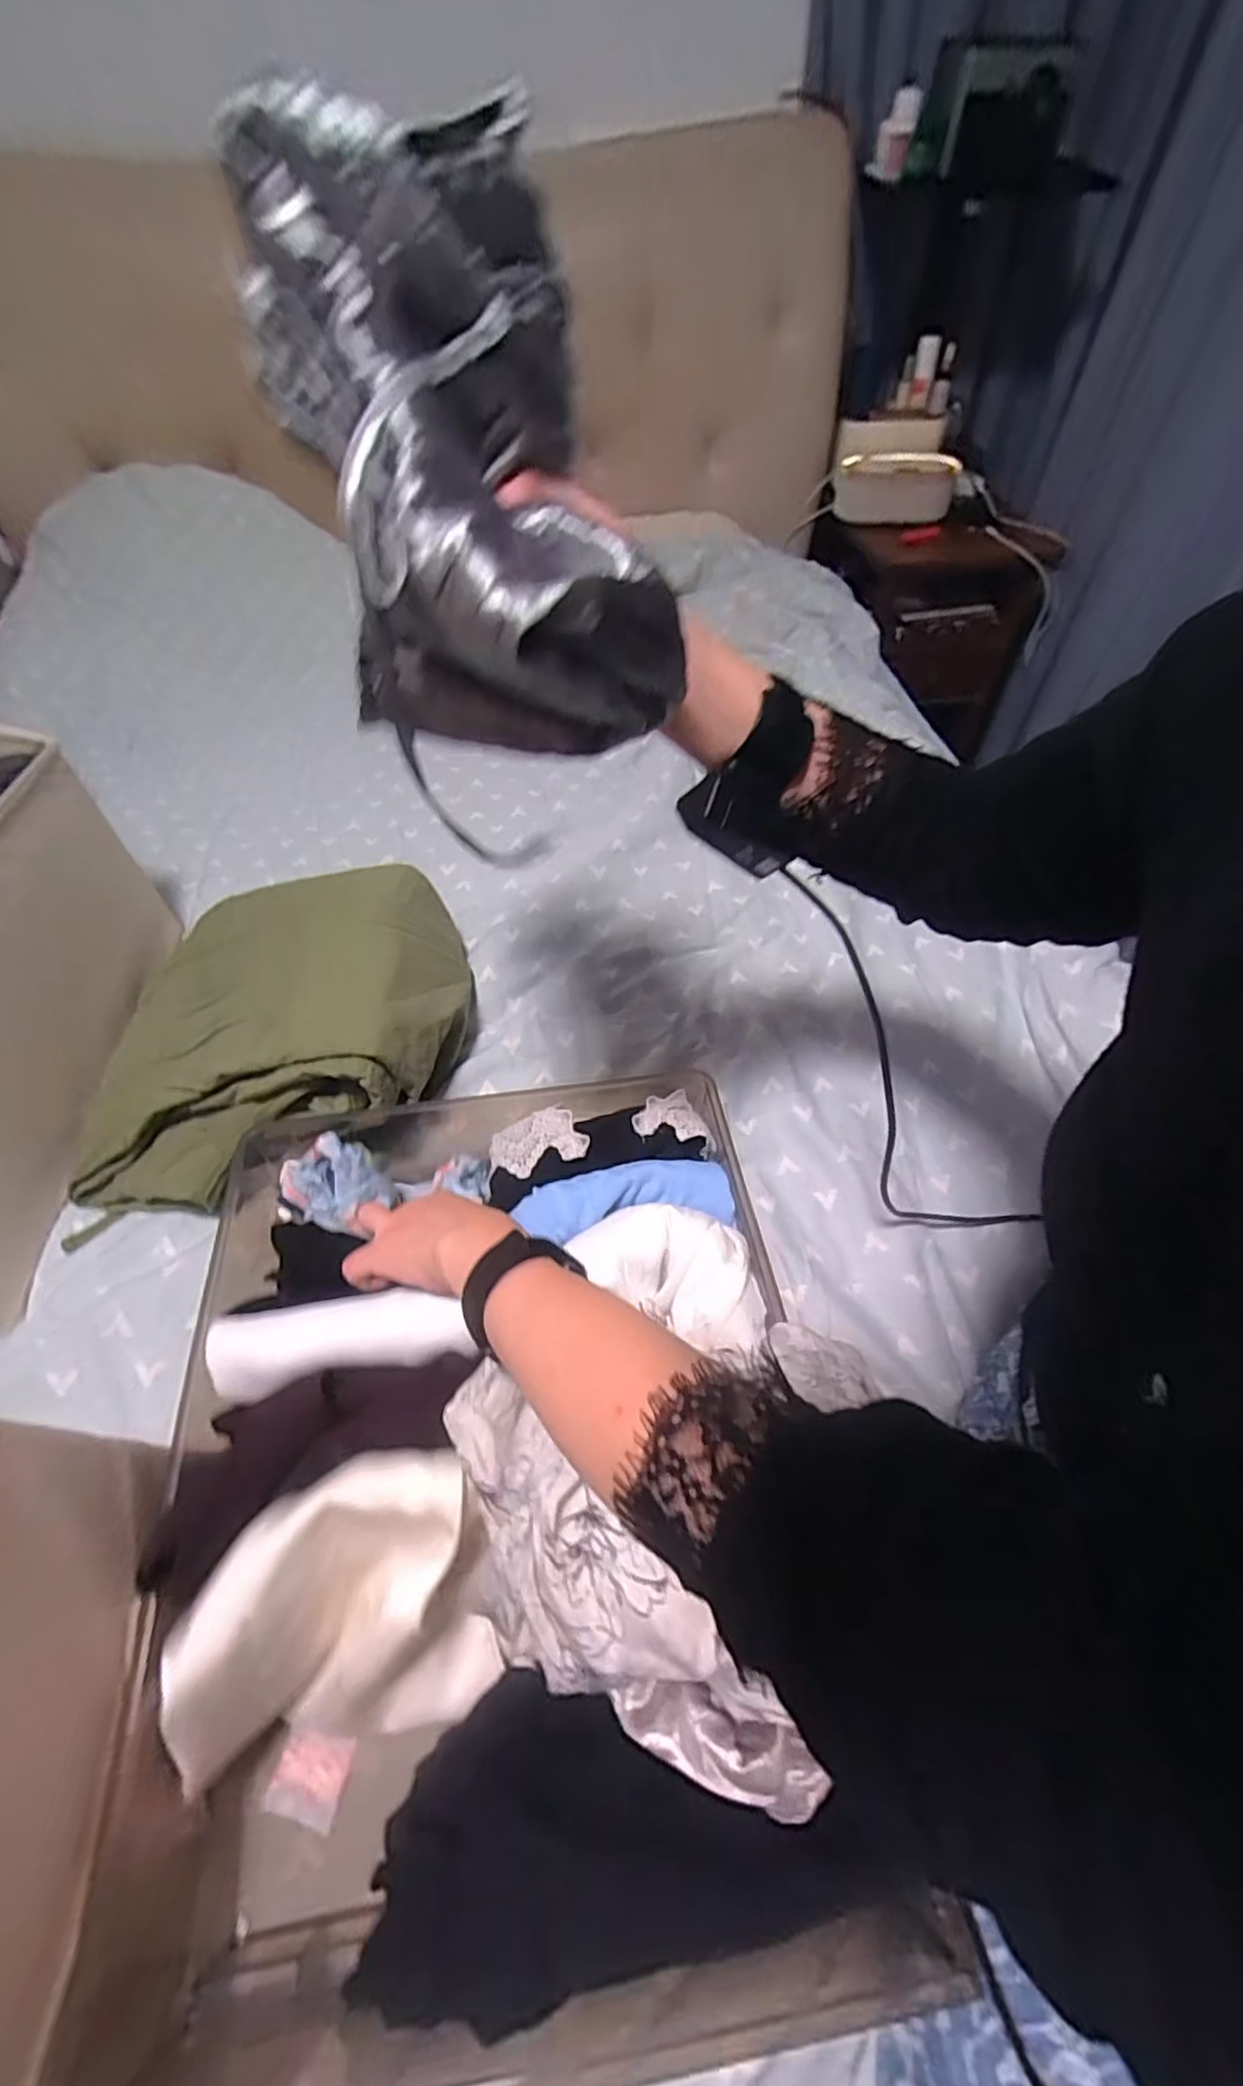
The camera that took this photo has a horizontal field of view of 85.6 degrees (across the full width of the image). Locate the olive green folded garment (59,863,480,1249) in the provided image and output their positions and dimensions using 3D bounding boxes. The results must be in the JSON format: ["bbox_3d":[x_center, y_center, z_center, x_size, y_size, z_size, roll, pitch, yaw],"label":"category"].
[{"bbox_3d":[-0.317,-0.032,0.629,0.334,0.131,0.343,-6,54,-3],"label":"olive green folded garment"}]

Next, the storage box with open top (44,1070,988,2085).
[{"bbox_3d":[-0.087,0.252,0.423,0.380,0.154,0.446,-8,55,-5],"label":"storage box with open top"}]

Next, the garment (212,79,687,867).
[{"bbox_3d":[-0.052,-0.210,0.253,0.127,0.173,0.171,-21,54,-14],"label":"garment"}]

